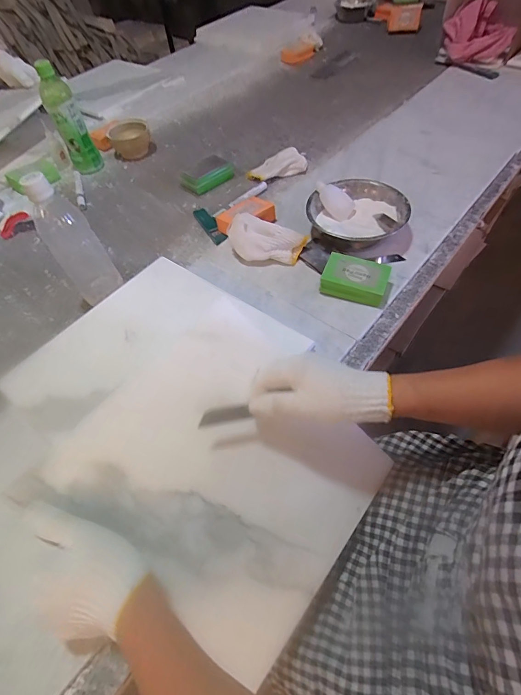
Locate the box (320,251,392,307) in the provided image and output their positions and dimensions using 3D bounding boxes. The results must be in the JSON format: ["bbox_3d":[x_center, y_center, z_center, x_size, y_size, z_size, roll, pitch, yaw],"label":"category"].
[{"bbox_3d":[0.142,-0.101,0.551,0.097,0.036,0.061,18,59,16],"label":"box"}]

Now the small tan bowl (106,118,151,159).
[{"bbox_3d":[-0.305,-0.489,0.864,0.096,0.058,0.077,-19,56,-8],"label":"small tan bowl"}]

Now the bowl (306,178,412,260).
[{"bbox_3d":[0.169,-0.222,0.628,0.168,0.058,0.168,3,56,7],"label":"bowl"}]

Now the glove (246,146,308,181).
[{"bbox_3d":[0.036,-0.386,0.776,0.126,0.030,0.063,-13,56,-4],"label":"glove"}]

